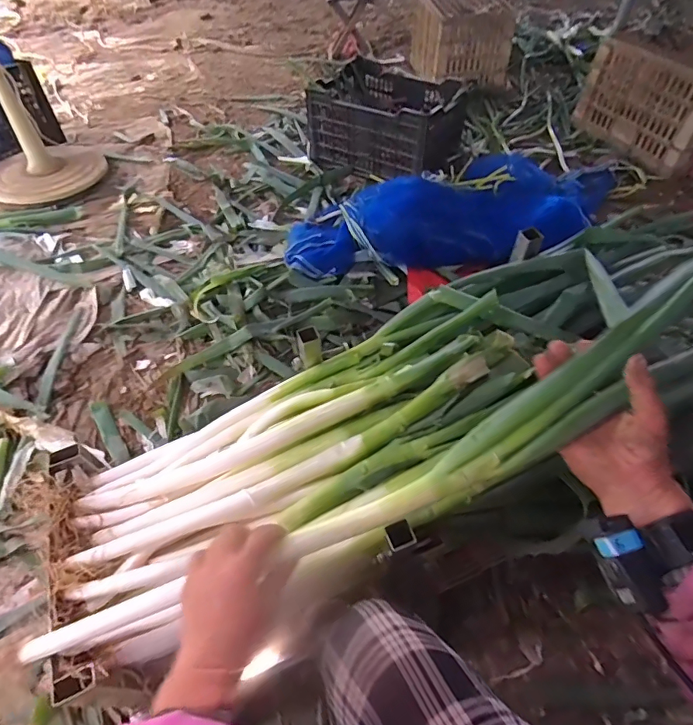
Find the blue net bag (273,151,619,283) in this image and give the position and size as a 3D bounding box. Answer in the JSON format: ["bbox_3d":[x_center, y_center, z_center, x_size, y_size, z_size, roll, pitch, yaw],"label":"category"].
[{"bbox_3d":[0.361,-0.487,1.435,1.152,0.166,0.484,-14,54,-13],"label":"blue net bag"}]

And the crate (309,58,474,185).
[{"bbox_3d":[0.149,-0.843,1.646,0.478,0.251,0.359,29,57,21],"label":"crate"}]

